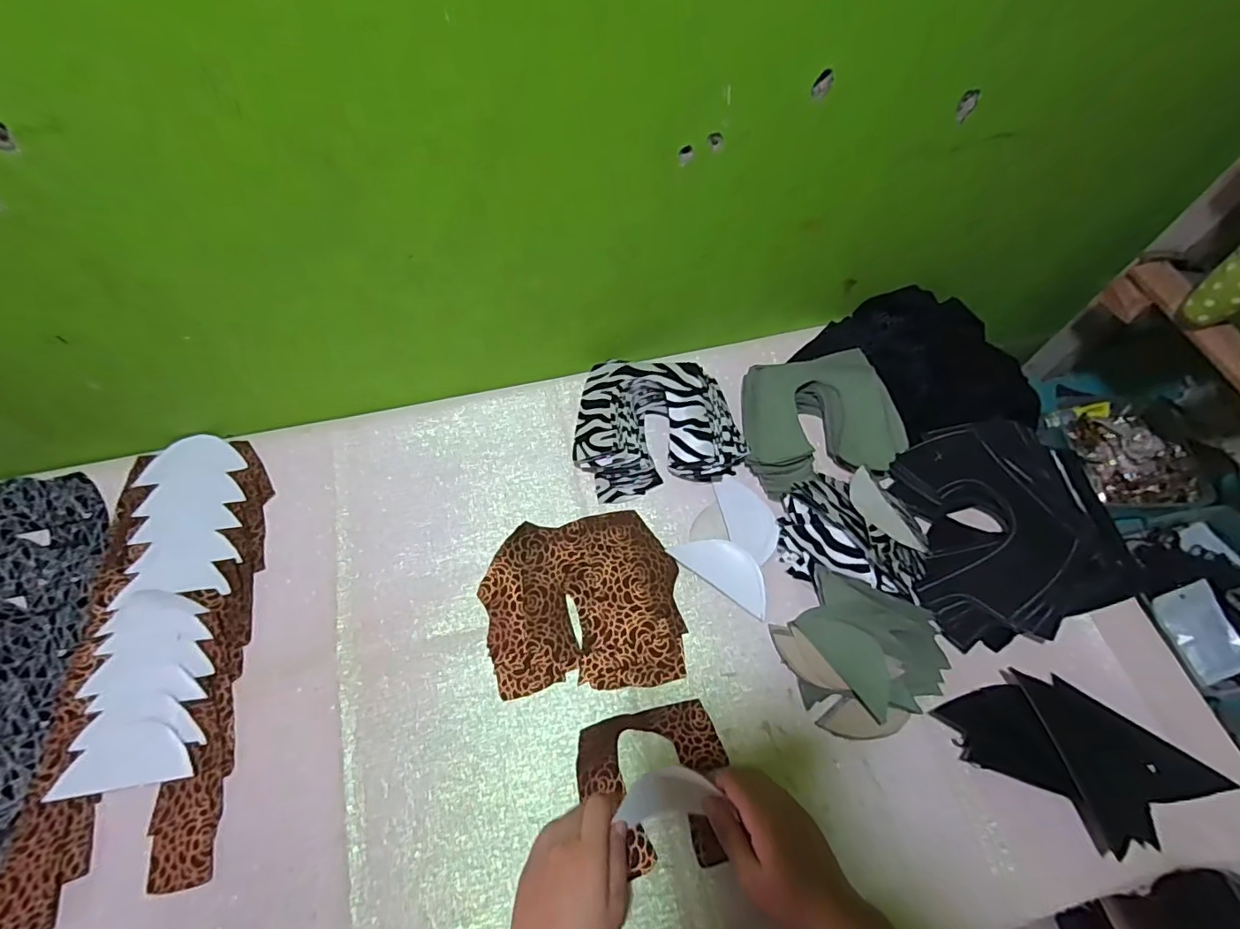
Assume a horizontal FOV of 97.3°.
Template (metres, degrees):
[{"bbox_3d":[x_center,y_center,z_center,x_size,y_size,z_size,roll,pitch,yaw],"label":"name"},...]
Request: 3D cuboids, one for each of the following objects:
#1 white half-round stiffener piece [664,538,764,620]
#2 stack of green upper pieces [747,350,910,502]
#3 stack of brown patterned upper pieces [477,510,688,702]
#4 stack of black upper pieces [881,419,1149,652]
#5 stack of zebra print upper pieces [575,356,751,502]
[{"bbox_3d":[0.109,0.104,0.555,0.107,0.009,0.049,35,67,15],"label":"white half-round stiffener piece"},{"bbox_3d":[0.219,-0.052,0.612,0.163,0.050,0.153,-7,63,-6],"label":"stack of green upper pieces"},{"bbox_3d":[-0.035,0.130,0.530,0.181,0.026,0.162,-5,63,-5],"label":"stack of brown patterned upper pieces"},{"bbox_3d":[0.393,0.065,0.567,0.211,0.045,0.217,-6,63,-5],"label":"stack of black upper pieces"},{"bbox_3d":[0.039,-0.051,0.609,0.186,0.052,0.156,-9,63,-7],"label":"stack of zebra print upper pieces"}]

